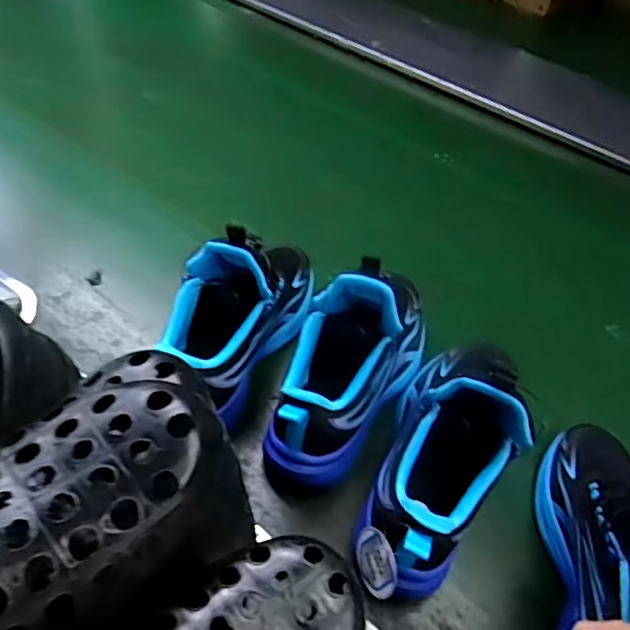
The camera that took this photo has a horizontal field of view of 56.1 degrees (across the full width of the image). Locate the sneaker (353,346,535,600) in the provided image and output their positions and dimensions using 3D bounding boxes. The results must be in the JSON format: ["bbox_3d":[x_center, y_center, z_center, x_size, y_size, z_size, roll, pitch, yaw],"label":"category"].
[{"bbox_3d":[0.114,0.099,0.477,0.096,0.161,0.240,19,48,10],"label":"sneaker"}]

